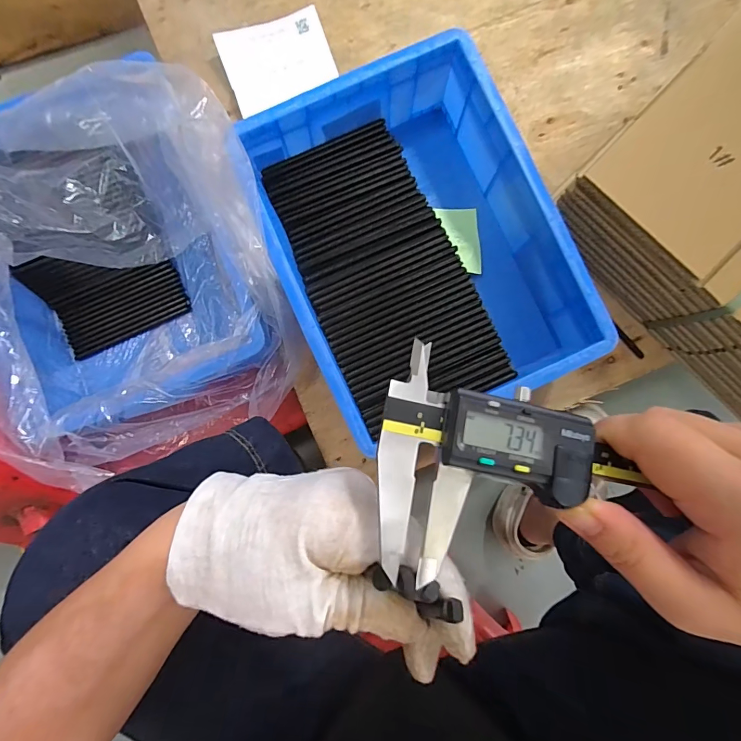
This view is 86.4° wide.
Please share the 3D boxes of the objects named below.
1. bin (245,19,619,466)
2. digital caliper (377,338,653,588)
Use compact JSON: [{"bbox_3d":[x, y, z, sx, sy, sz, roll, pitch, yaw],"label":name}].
[{"bbox_3d":[0.058,-0.149,0.478,0.322,0.102,0.400,-22,85,-1],"label":"bin"},{"bbox_3d":[0.131,0.048,0.158,0.262,0.014,0.077,8,84,-9],"label":"digital caliper"}]

